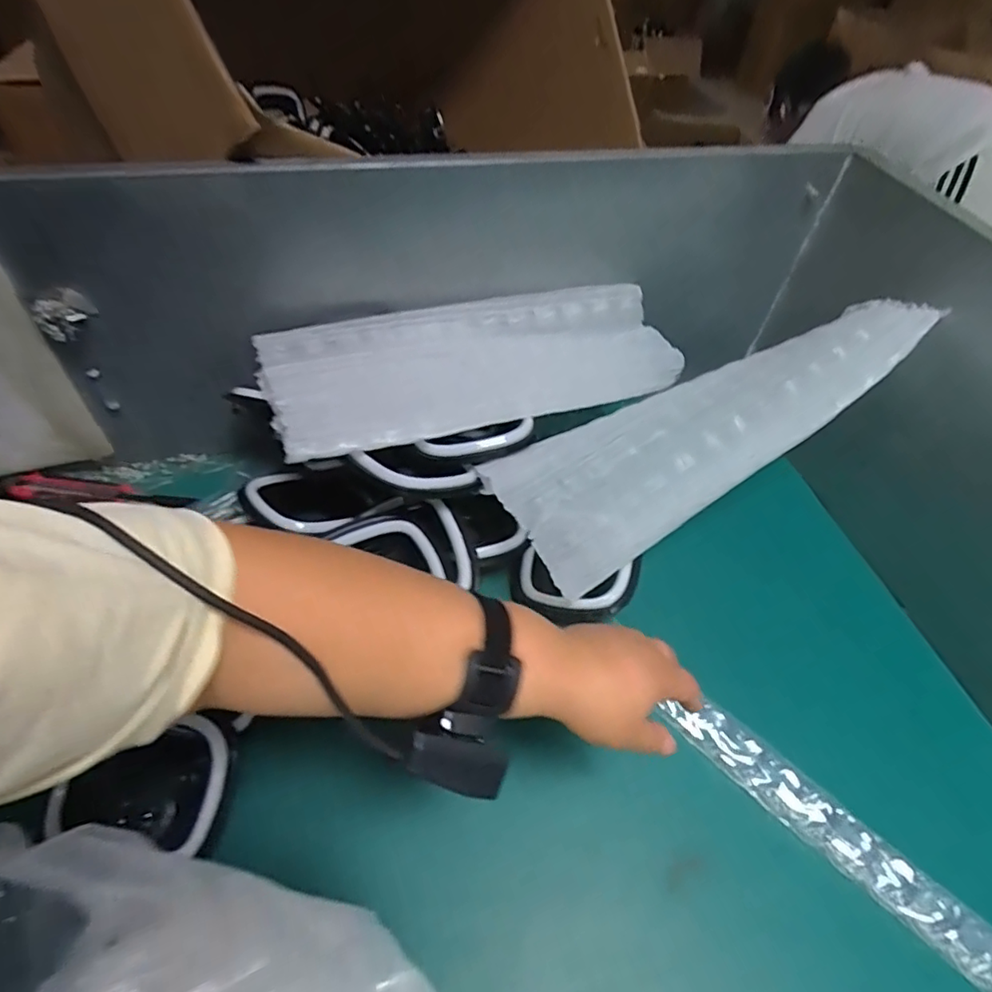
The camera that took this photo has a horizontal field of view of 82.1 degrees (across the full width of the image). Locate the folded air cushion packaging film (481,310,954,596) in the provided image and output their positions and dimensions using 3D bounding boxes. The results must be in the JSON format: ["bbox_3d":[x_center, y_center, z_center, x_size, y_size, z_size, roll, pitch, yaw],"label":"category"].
[{"bbox_3d":[0.220,-0.068,0.576,0.453,0.080,0.135,-28,57,-5],"label":"folded air cushion packaging film"}]

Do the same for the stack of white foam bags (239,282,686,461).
[{"bbox_3d":[-0.018,-0.143,0.600,0.427,0.041,0.163,-15,54,-17],"label":"stack of white foam bags"}]

